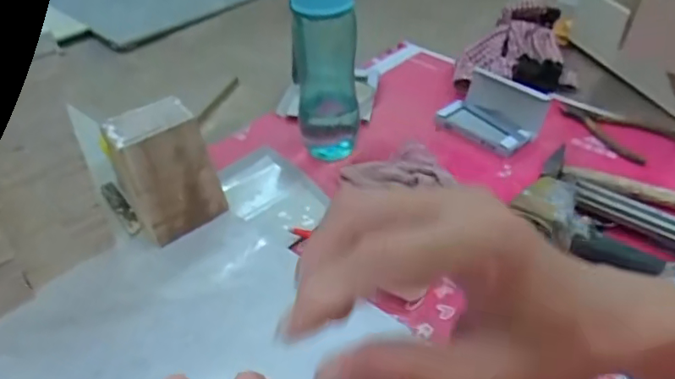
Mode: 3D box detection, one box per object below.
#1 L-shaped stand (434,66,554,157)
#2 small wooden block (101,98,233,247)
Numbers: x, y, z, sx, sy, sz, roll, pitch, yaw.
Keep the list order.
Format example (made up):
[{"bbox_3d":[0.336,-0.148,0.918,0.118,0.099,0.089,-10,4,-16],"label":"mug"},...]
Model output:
[{"bbox_3d":[0.210,-0.109,0.776,0.128,0.053,0.095,27,46,32],"label":"L-shaped stand"},{"bbox_3d":[-0.184,-0.019,0.603,0.095,0.108,0.093,-27,45,-29],"label":"small wooden block"}]

